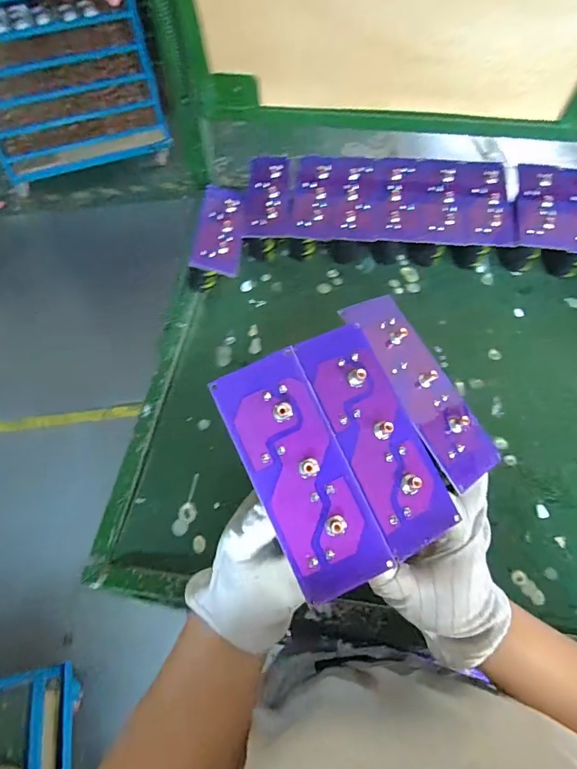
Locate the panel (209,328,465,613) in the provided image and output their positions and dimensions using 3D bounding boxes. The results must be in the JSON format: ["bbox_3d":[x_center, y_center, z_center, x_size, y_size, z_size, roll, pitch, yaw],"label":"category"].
[{"bbox_3d":[0.030,0.040,0.253,0.102,0.009,0.135,-25,83,-13],"label":"panel"}]

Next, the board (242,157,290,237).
[{"bbox_3d":[-0.027,-0.244,0.552,0.056,0.011,0.132,1,67,1],"label":"board"}]

